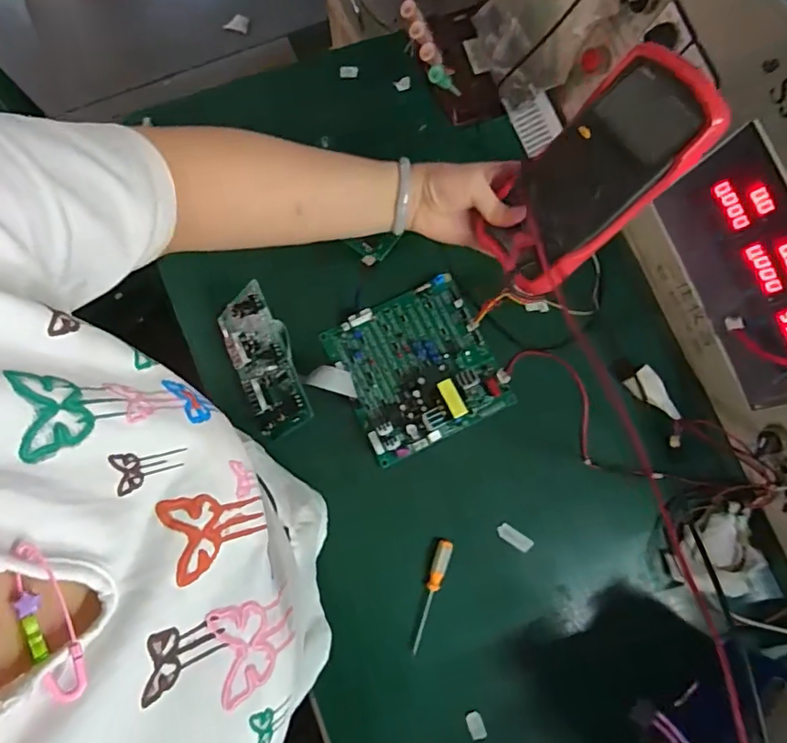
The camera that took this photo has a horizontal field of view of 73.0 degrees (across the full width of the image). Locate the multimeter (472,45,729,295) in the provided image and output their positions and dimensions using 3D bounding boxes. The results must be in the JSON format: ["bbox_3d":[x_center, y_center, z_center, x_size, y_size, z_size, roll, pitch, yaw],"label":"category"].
[{"bbox_3d":[0.158,-0.155,0.429,0.094,0.032,0.192,45,115,7],"label":"multimeter"}]

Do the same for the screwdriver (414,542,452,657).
[{"bbox_3d":[0.042,0.250,0.590,0.016,0.015,0.123,16,79,2],"label":"screwdriver"}]

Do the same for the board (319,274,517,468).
[{"bbox_3d":[0.027,-0.008,0.618,0.175,0.046,0.179,-25,81,-6],"label":"board"}]

